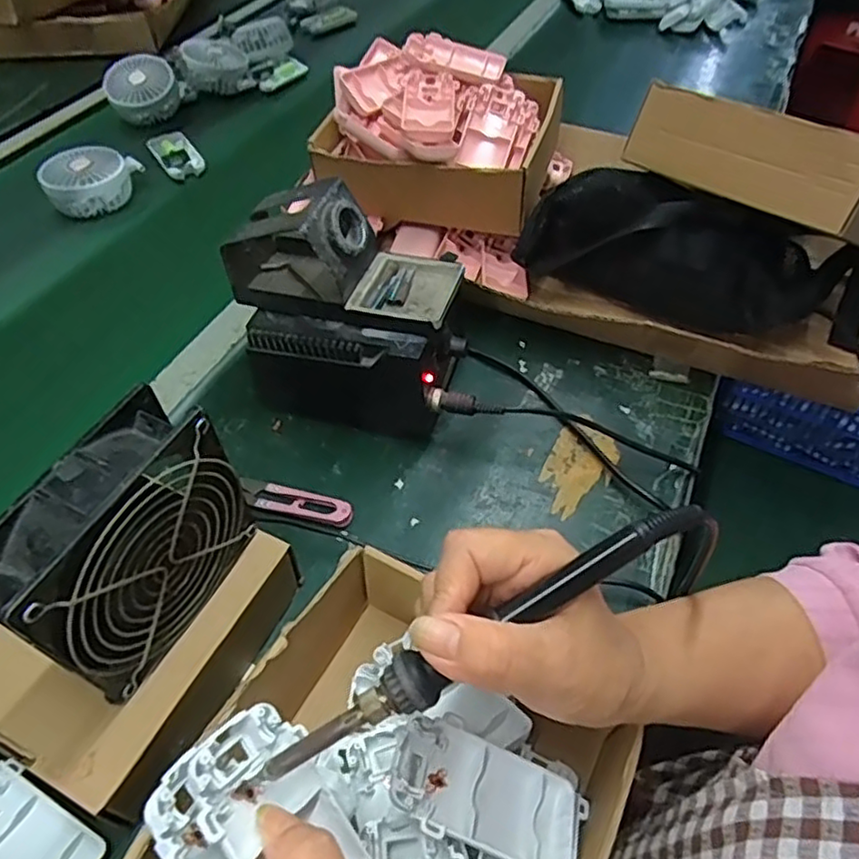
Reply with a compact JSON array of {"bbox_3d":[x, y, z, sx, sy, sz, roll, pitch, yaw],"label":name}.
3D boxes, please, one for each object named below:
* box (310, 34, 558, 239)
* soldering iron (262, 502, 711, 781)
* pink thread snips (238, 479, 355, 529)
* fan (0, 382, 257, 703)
[{"bbox_3d":[0.009,-0.295,0.650,0.211,0.112,0.183,13,51,10],"label":"box"},{"bbox_3d":[0.025,0.080,0.257,0.197,0.014,0.018,-31,55,-5],"label":"soldering iron"},{"bbox_3d":[-0.100,0.053,0.478,0.091,0.009,0.025,14,51,11],"label":"pink thread snips"},{"bbox_3d":[-0.150,0.060,0.329,0.043,0.114,0.118,22,53,17],"label":"fan"}]

